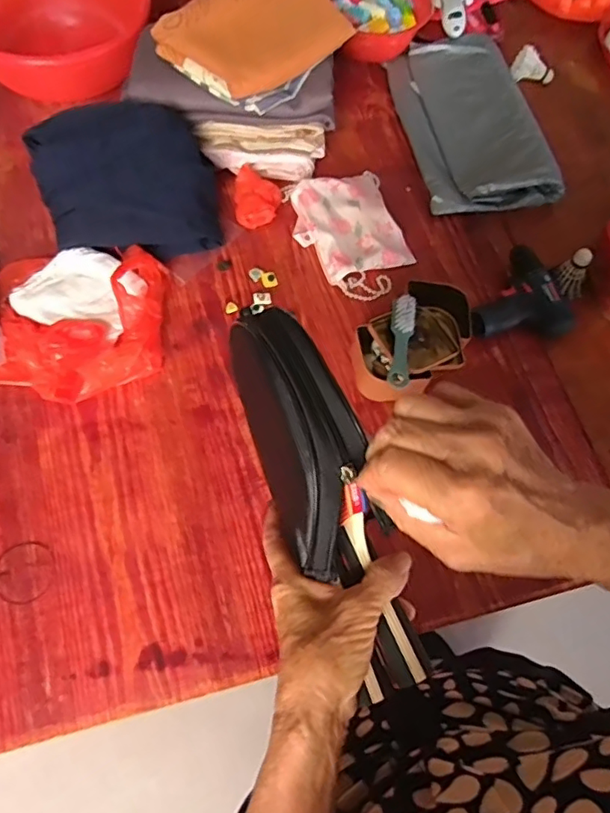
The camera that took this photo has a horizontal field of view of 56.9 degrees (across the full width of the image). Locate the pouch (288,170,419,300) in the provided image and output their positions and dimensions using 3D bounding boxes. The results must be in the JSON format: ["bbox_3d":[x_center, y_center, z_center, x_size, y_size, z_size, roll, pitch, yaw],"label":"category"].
[{"bbox_3d":[0.083,-0.295,0.941,0.176,0.039,0.245,-19,67,-12],"label":"pouch"}]

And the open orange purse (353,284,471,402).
[{"bbox_3d":[0.167,-0.096,0.833,0.138,0.076,0.205,42,69,15],"label":"open orange purse"}]

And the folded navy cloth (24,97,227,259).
[{"bbox_3d":[-0.278,-0.346,0.880,0.266,0.224,0.060,-9,22,-5],"label":"folded navy cloth"}]

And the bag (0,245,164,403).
[{"bbox_3d":[-0.336,-0.123,0.820,0.244,0.061,0.250,-1,65,-4],"label":"bag"}]

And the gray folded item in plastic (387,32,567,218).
[{"bbox_3d":[0.304,-0.546,1.060,0.226,0.058,0.424,-8,65,-7],"label":"gray folded item in plastic"}]

